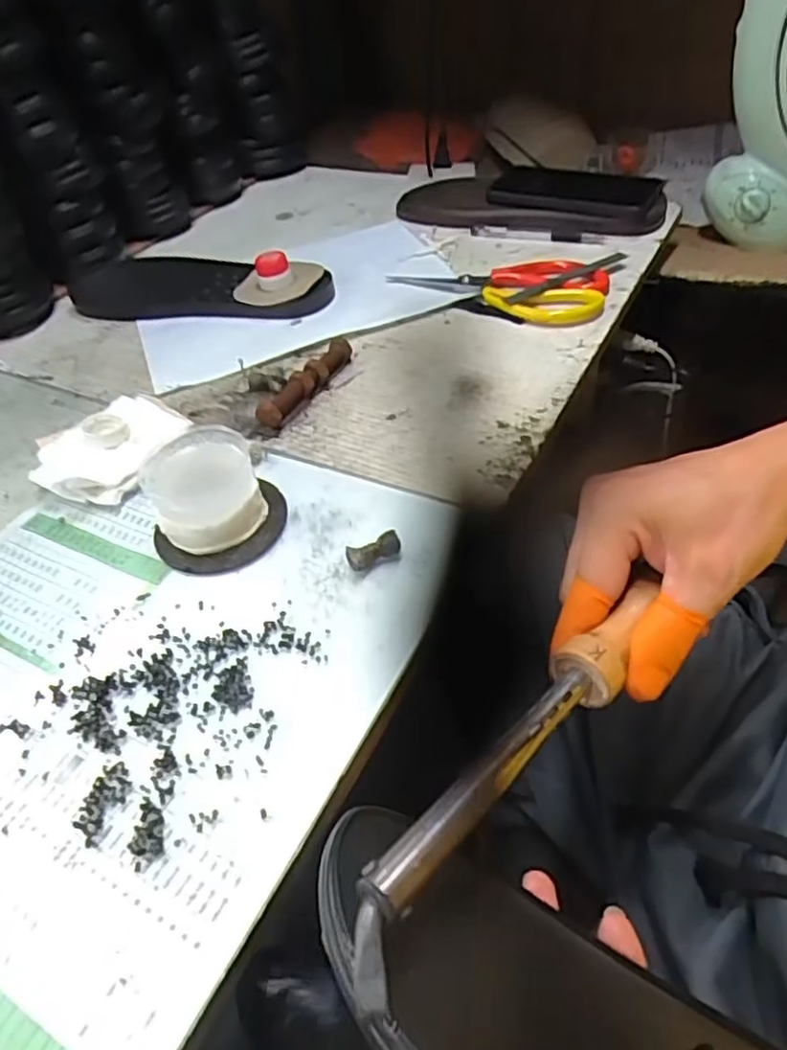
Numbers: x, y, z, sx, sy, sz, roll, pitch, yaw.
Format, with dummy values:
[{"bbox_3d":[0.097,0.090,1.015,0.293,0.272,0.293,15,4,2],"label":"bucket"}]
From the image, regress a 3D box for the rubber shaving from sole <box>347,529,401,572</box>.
[{"bbox_3d":[-0.011,0.016,0.390,0.031,0.016,0.011,-22,47,-13],"label":"rubber shaving from sole"}]

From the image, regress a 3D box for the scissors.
[{"bbox_3d":[0.096,-0.221,0.616,0.193,0.013,0.093,17,50,22],"label":"scissors"}]

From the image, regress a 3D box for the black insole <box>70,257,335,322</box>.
[{"bbox_3d":[-0.190,-0.232,0.655,0.258,0.035,0.088,9,48,16],"label":"black insole"}]

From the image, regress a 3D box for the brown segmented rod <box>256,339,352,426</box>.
[{"bbox_3d":[-0.068,-0.112,0.529,0.019,0.022,0.104,23,53,26],"label":"brown segmented rod"}]

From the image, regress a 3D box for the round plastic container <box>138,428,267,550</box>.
[{"bbox_3d":[-0.117,-0.021,0.422,0.065,0.047,0.068,-4,46,4],"label":"round plastic container"}]

